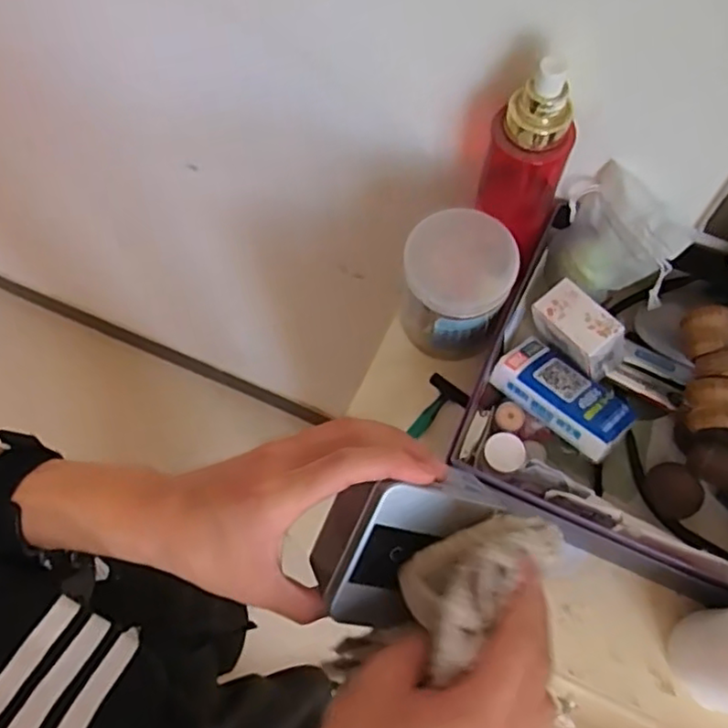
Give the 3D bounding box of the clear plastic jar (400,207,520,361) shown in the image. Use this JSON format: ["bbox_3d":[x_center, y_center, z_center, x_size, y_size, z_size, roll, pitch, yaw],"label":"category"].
[{"bbox_3d":[0.073,-0.060,0.515,0.079,0.096,0.079,-1,66,2],"label":"clear plastic jar"}]

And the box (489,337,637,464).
[{"bbox_3d":[0.153,0.024,0.494,0.105,0.025,0.053,41,53,22],"label":"box"}]

